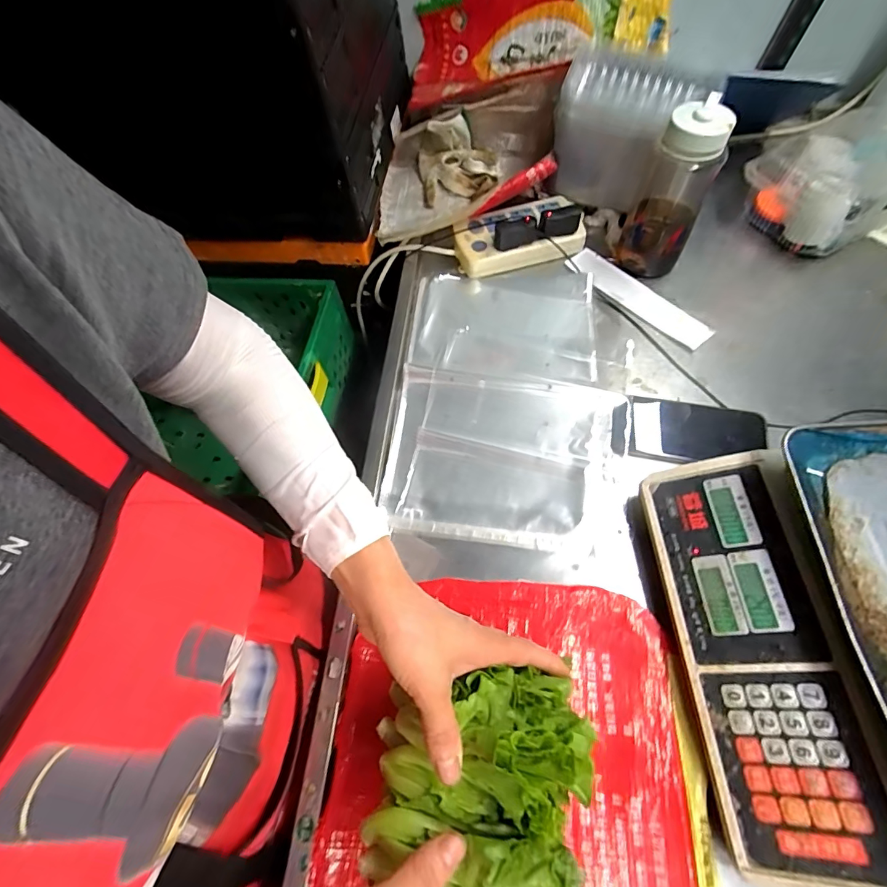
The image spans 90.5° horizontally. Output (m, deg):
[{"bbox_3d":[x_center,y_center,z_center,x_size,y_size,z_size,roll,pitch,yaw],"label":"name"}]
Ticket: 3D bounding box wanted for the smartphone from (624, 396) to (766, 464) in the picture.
[{"bbox_3d":[0.287,-0.009,0.497,0.144,0.012,0.073,10,64,7],"label":"smartphone"}]

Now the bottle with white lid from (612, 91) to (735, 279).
[{"bbox_3d":[0.283,-0.313,0.550,0.086,0.181,0.096,19,66,11],"label":"bottle with white lid"}]

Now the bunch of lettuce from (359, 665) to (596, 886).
[{"bbox_3d":[0.023,0.220,0.277,0.138,0.068,0.143,9,64,7],"label":"bunch of lettuce"}]

